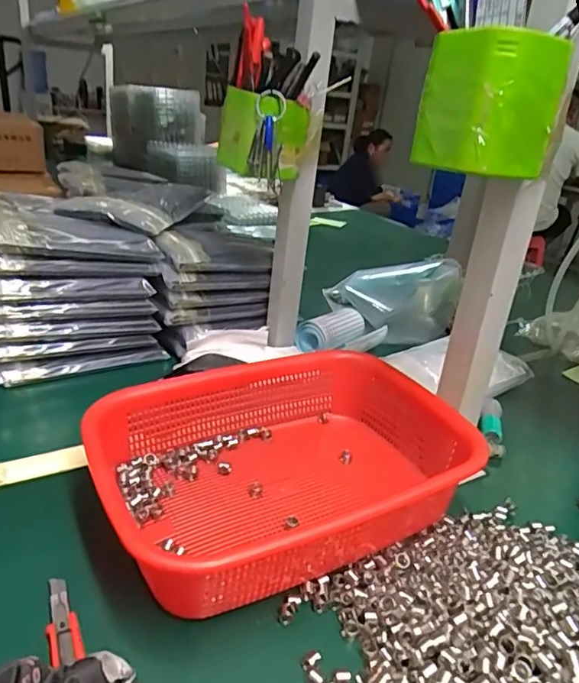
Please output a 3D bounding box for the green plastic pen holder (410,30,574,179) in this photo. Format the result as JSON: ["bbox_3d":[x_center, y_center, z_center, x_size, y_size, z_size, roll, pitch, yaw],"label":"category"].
[{"bbox_3d":[0.128,-0.152,0.353,0.064,0.079,0.063,-7,28,-28],"label":"green plastic pen holder"}]

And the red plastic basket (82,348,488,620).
[{"bbox_3d":[-0.004,0.098,0.441,0.278,0.081,0.206,-7,28,-29],"label":"red plastic basket"}]

